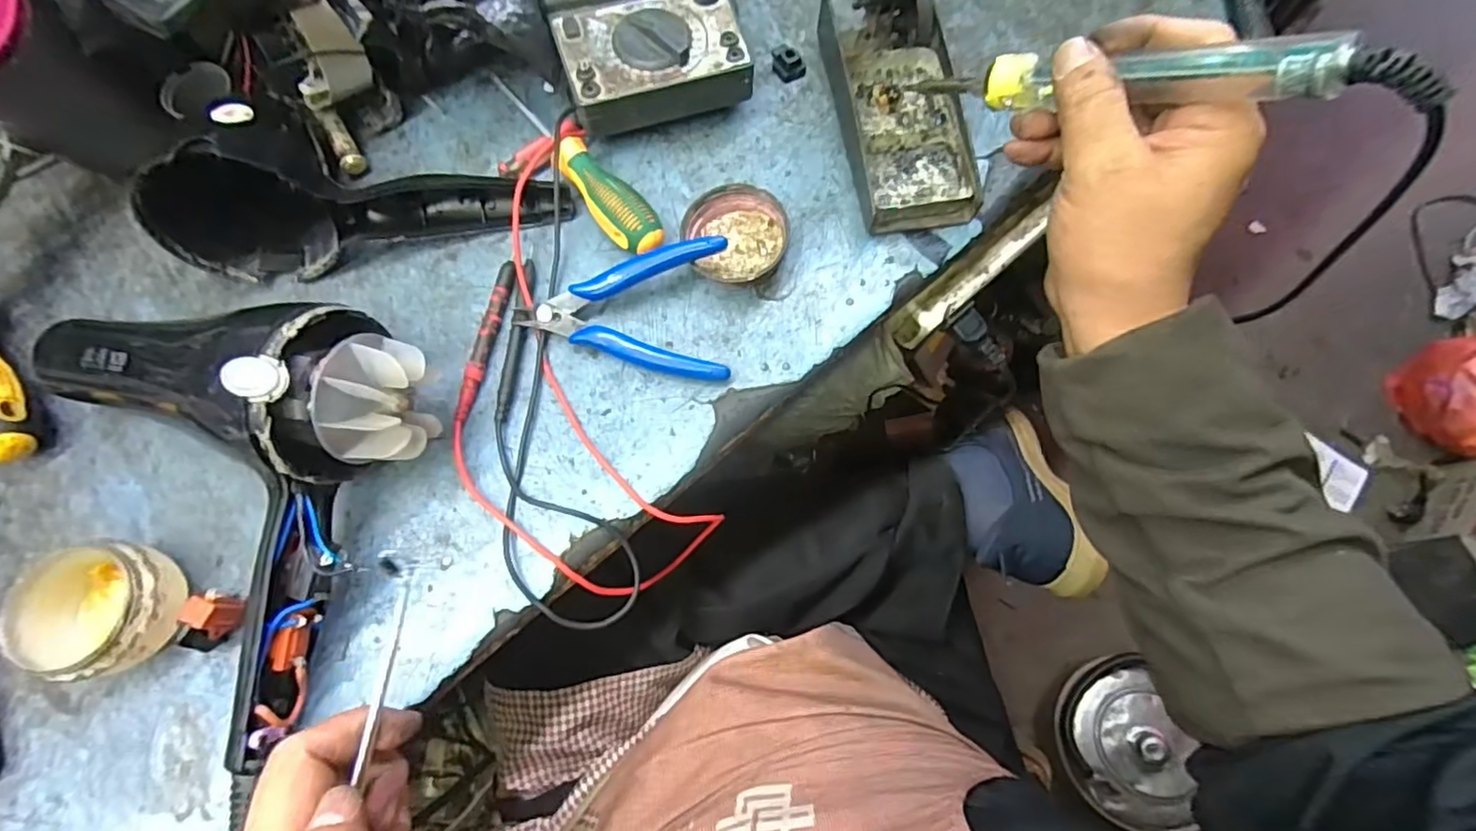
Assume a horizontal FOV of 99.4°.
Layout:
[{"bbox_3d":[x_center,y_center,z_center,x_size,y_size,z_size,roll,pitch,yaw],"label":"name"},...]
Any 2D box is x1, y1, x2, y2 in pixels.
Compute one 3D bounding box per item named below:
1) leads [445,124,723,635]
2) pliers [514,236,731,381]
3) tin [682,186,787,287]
[{"bbox_3d":[-0.109,-0.034,0.347,0.121,0.035,0.290,-19,73,-5],"label":"leads"},{"bbox_3d":[-0.065,-0.060,0.358,0.116,0.029,0.075,0,73,1],"label":"pliers"},{"bbox_3d":[-0.001,-0.108,0.378,0.060,0.020,0.059,0,73,0],"label":"tin"}]

